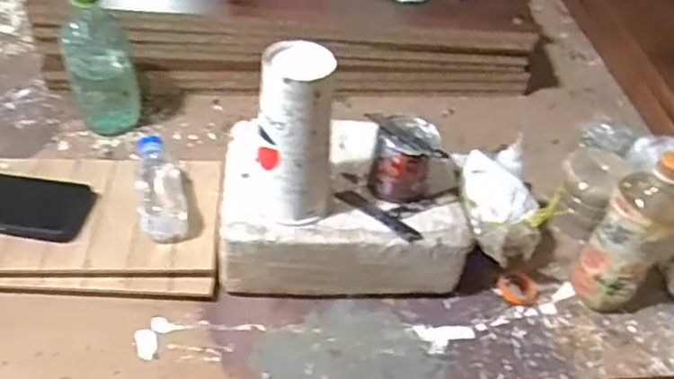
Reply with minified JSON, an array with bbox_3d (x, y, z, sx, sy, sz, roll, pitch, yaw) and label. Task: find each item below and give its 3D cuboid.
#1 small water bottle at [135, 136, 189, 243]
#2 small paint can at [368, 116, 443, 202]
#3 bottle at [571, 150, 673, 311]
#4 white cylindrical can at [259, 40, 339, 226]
[{"bbox_3d":[-0.208,-0.005,0.751,0.051,0.041,0.162,-8,46,-15],"label":"small water bottle"},{"bbox_3d":[0.071,-0.031,0.682,0.066,0.079,0.067,12,44,5],"label":"small paint can"},{"bbox_3d":[0.314,0.049,0.682,0.071,0.203,0.071,36,51,27],"label":"bottle"},{"bbox_3d":[-0.038,-0.047,0.619,0.071,0.178,0.071,4,44,-4],"label":"white cylindrical can"}]

